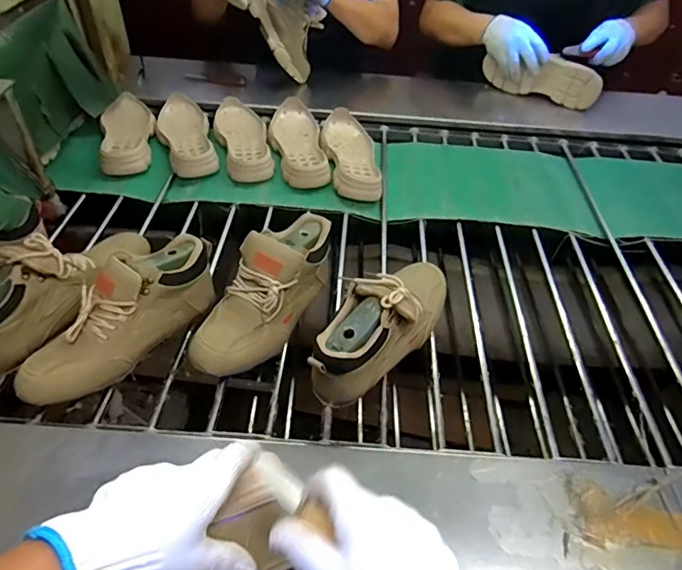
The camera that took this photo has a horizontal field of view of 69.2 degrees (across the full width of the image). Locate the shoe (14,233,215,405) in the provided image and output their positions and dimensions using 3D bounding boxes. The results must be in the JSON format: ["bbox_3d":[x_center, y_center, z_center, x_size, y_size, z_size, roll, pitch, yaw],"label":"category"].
[{"bbox_3d":[-0.286,0.038,0.637,0.086,0.119,0.277,32,64,28],"label":"shoe"}]

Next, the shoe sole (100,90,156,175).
[{"bbox_3d":[-0.442,-0.318,1.027,0.105,0.049,0.262,-11,49,-13],"label":"shoe sole"}]

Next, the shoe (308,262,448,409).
[{"bbox_3d":[0.060,0.040,0.648,0.086,0.113,0.259,32,53,24],"label":"shoe"}]

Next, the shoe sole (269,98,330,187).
[{"bbox_3d":[-0.092,-0.300,1.048,0.110,0.061,0.277,-4,43,-8],"label":"shoe sole"}]

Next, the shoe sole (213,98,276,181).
[{"bbox_3d":[-0.208,-0.306,1.044,0.107,0.050,0.275,-11,49,-13],"label":"shoe sole"}]

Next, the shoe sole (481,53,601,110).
[{"bbox_3d":[0.490,-0.509,1.216,0.279,0.098,0.033,25,51,19],"label":"shoe sole"}]

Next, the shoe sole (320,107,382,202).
[{"bbox_3d":[0.018,-0.268,1.019,0.113,0.055,0.269,-1,47,-4],"label":"shoe sole"}]

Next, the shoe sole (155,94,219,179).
[{"bbox_3d":[-0.329,-0.310,1.041,0.107,0.065,0.261,-11,44,-15],"label":"shoe sole"}]

